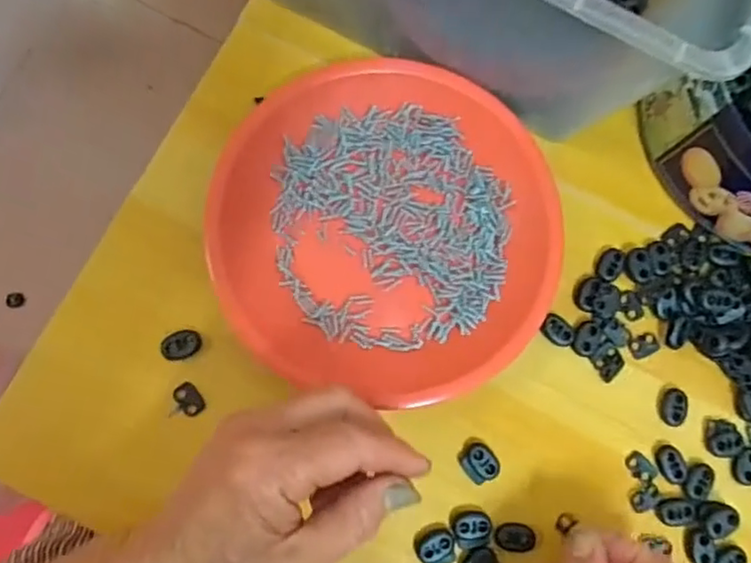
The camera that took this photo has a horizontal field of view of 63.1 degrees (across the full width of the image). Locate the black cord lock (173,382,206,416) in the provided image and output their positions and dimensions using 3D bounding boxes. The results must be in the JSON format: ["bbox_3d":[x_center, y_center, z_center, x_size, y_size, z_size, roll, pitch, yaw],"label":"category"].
[{"bbox_3d":[-0.103,0.065,0.337,0.012,0.004,0.018,-39,86,-9],"label":"black cord lock"}]

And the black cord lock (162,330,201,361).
[{"bbox_3d":[-0.108,0.035,0.339,0.021,0.004,0.016,-16,83,-7],"label":"black cord lock"}]

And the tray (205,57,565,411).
[{"bbox_3d":[0.007,-0.032,0.350,0.188,0.026,0.188,1,81,-5],"label":"tray"}]

